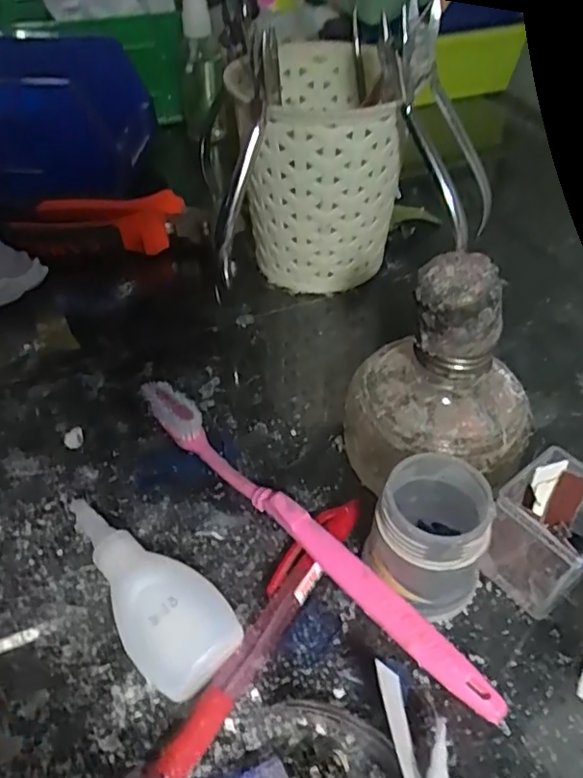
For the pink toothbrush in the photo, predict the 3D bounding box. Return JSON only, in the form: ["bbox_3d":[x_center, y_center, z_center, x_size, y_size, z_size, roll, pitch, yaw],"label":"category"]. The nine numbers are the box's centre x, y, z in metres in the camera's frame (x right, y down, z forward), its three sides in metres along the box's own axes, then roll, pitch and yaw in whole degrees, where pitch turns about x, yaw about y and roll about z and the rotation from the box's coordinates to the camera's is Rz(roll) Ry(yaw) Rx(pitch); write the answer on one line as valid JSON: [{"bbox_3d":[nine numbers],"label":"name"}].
[{"bbox_3d":[0.000,0.055,0.247,0.014,0.020,0.191,-33,54,-28],"label":"pink toothbrush"}]

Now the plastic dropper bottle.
[{"bbox_3d":[-0.058,0.073,0.229,0.088,0.021,0.033,33,54,28],"label":"plastic dropper bottle"}]

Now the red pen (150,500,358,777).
[{"bbox_3d":[-0.013,0.089,0.220,0.015,0.011,0.129,24,51,23],"label":"red pen"}]

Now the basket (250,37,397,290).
[{"bbox_3d":[0.012,-0.125,0.363,0.080,0.109,0.098,-10,46,-9],"label":"basket"}]

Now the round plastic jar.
[{"bbox_3d":[0.051,0.053,0.228,0.042,0.050,0.046,19,49,19],"label":"round plastic jar"}]

